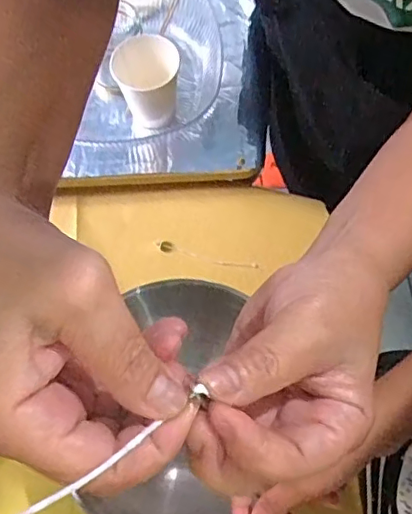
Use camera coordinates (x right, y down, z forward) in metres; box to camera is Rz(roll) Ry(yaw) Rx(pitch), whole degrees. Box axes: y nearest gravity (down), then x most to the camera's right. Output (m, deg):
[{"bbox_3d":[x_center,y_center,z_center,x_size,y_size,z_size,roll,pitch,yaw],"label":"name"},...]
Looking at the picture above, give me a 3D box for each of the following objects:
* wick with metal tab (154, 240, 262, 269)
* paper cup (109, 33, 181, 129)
[{"bbox_3d":[0.001,0.000,0.690,0.121,0.012,0.013,12,72,7],"label":"wick with metal tab"},{"bbox_3d":[-0.066,-0.200,0.672,0.074,0.094,0.070,-1,71,2],"label":"paper cup"}]

